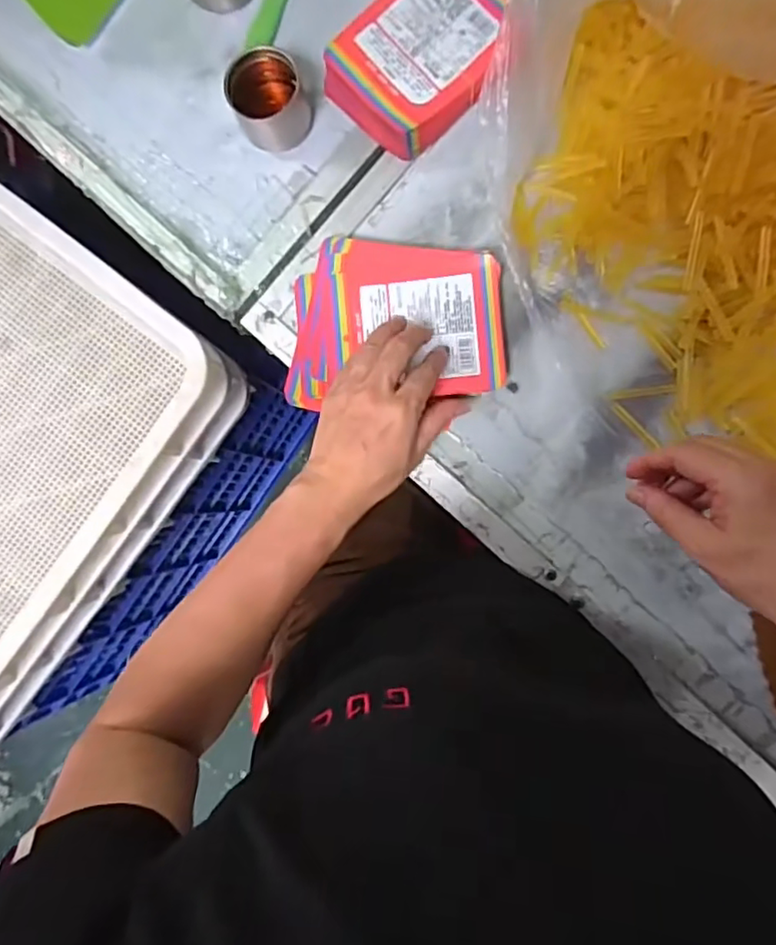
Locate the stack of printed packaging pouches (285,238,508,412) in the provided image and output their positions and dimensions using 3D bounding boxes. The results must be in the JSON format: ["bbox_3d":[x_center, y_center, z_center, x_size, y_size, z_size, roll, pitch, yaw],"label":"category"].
[{"bbox_3d":[0.004,-0.128,0.498,0.181,0.027,0.134,-5,88,6],"label":"stack of printed packaging pouches"}]

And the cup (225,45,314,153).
[{"bbox_3d":[-0.100,-0.314,0.503,0.061,0.055,0.053,-19,87,5],"label":"cup"}]

